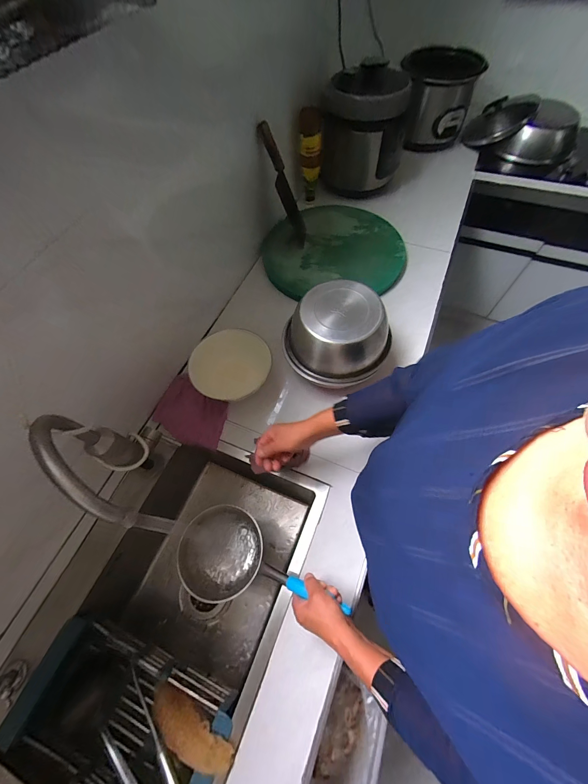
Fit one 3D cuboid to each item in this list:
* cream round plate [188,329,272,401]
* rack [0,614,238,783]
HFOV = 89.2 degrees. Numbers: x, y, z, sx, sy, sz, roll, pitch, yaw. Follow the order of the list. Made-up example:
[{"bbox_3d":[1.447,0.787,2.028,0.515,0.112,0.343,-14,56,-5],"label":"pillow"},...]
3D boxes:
[{"bbox_3d":[-0.147,-0.067,0.702,0.189,0.034,0.167,-30,81,-15],"label":"cream round plate"},{"bbox_3d":[-0.300,0.596,0.532,0.373,0.095,0.202,20,65,13],"label":"rack"}]

